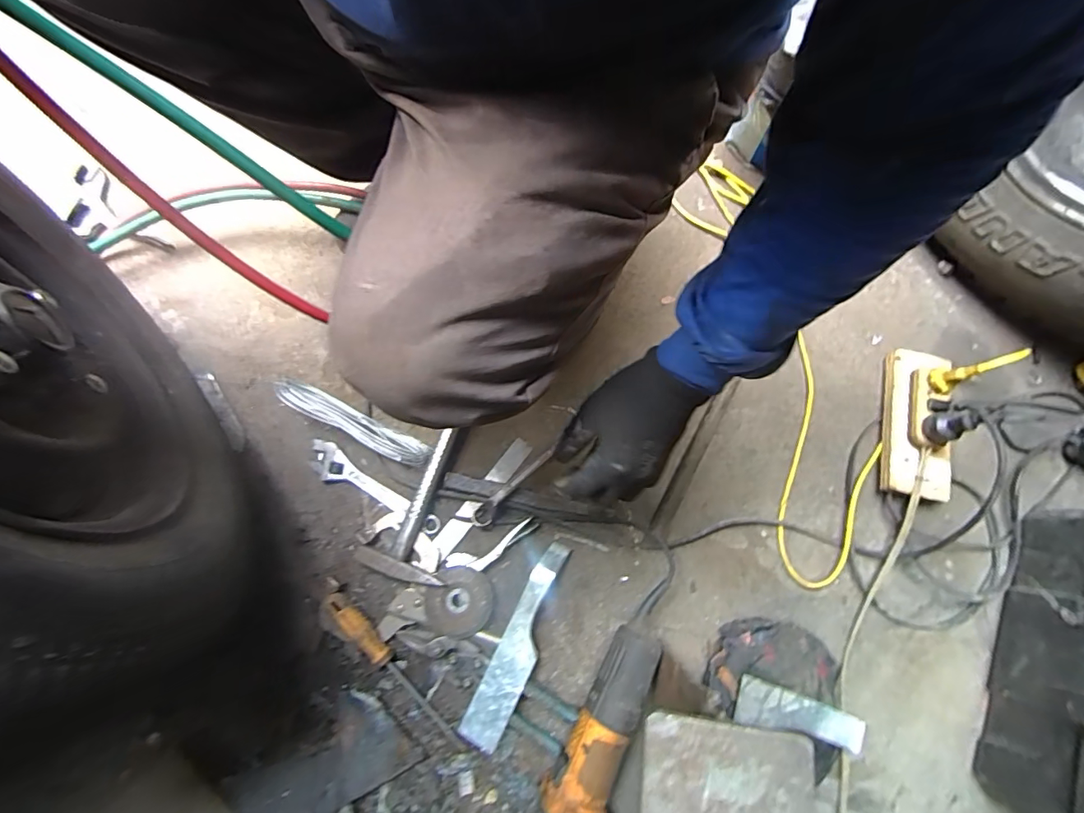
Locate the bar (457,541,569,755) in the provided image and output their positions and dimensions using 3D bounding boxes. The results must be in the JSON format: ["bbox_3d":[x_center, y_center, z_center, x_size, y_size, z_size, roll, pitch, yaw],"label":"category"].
[{"bbox_3d":[-0.024,0.285,0.572,0.046,0.010,0.236,25,73,7],"label":"bar"}]

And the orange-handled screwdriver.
[{"bbox_3d":[-0.178,0.317,0.561,0.026,0.028,0.233,-38,94,-7],"label":"orange-handled screwdriver"}]

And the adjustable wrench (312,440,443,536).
[{"bbox_3d":[-0.229,0.112,0.622,0.206,0.012,0.043,34,78,6],"label":"adjustable wrench"}]

